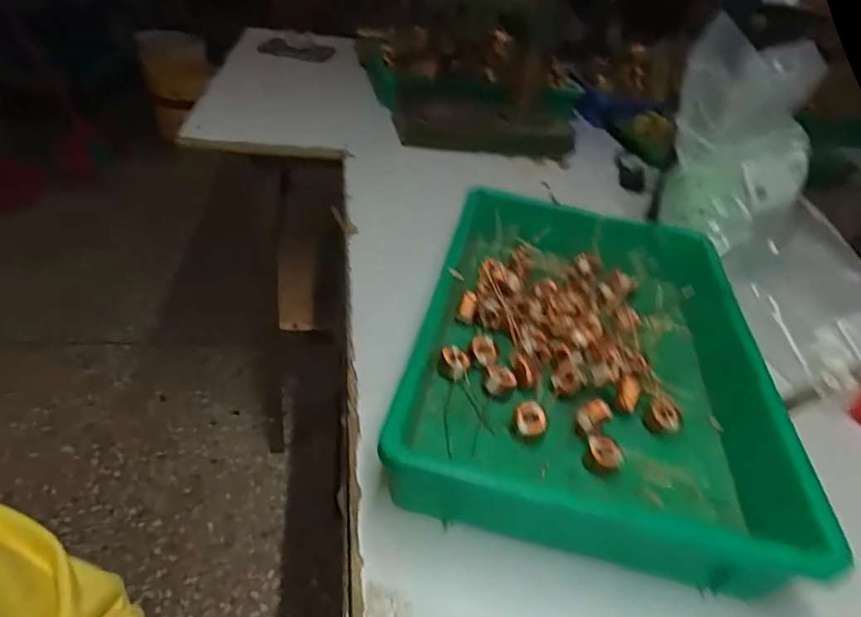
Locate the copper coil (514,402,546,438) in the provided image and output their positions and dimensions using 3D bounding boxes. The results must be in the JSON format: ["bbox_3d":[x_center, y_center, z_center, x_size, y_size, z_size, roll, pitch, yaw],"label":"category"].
[{"bbox_3d":[0.071,0.077,0.393,0.020,0.013,0.022,5,36,-4],"label":"copper coil"}]

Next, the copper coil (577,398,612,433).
[{"bbox_3d":[0.116,0.076,0.398,0.031,0.012,0.016,-20,44,-34],"label":"copper coil"}]

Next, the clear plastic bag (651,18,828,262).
[{"bbox_3d":[0.321,-0.170,0.585,0.132,0.181,0.161,25,39,23],"label":"clear plastic bag"}]

